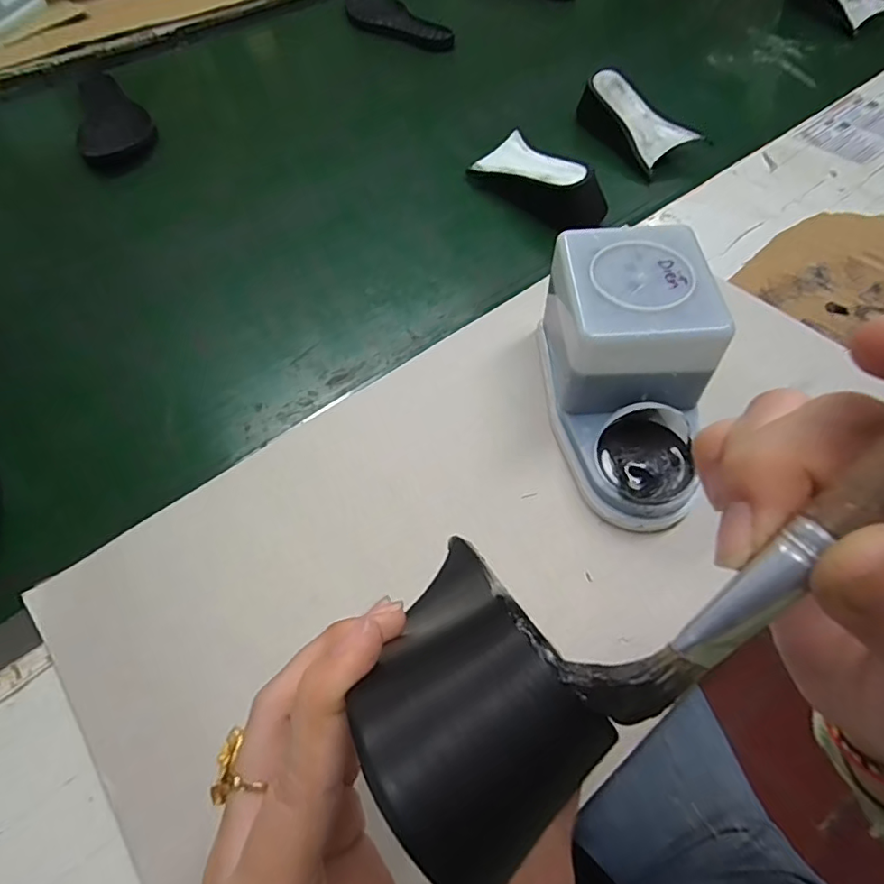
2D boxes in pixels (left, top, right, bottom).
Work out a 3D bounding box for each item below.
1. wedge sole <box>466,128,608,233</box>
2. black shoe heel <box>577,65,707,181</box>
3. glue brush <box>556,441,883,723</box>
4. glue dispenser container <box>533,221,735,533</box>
[{"bbox_3d":[0.100,-0.284,0.579,0.068,0.049,0.158,-31,62,-18],"label":"wedge sole"},{"bbox_3d":[0.231,-0.381,0.643,0.067,0.061,0.144,-22,60,-13],"label":"black shoe heel"},{"bbox_3d":[0.078,0.007,0.100,0.138,0.008,0.016,-49,63,16],"label":"glue brush"},{"bbox_3d":[0.127,-0.058,0.379,0.103,0.104,0.161,-2,57,-1],"label":"glue dispenser container"}]

